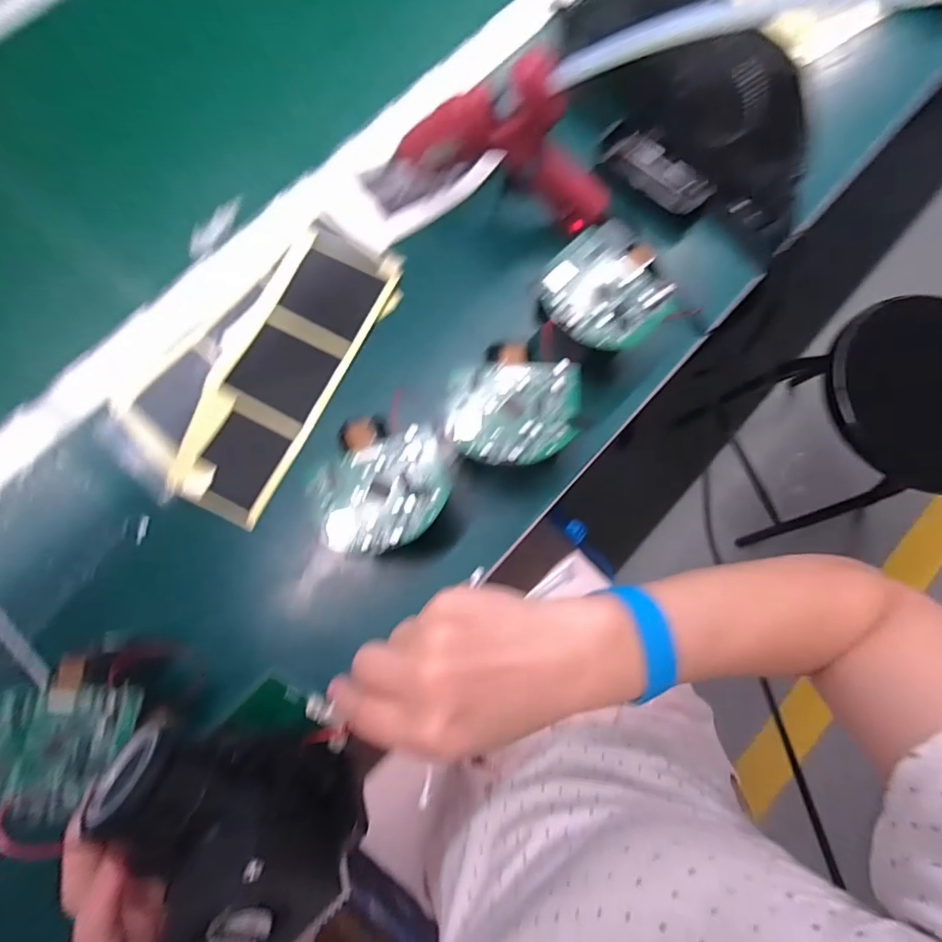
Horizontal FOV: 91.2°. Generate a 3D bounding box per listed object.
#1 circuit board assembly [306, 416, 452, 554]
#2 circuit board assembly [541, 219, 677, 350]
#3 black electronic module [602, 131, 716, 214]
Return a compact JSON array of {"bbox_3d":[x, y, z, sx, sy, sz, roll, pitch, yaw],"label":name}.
[{"bbox_3d":[-0.063,0.013,0.324,0.089,0.018,0.091,0,77,1],"label":"circuit board assembly"},{"bbox_3d":[0.104,-0.140,0.353,0.093,0.012,0.097,0,77,1],"label":"circuit board assembly"},{"bbox_3d":[0.178,-0.283,0.435,0.050,0.014,0.101,-41,80,-7],"label":"black electronic module"}]

